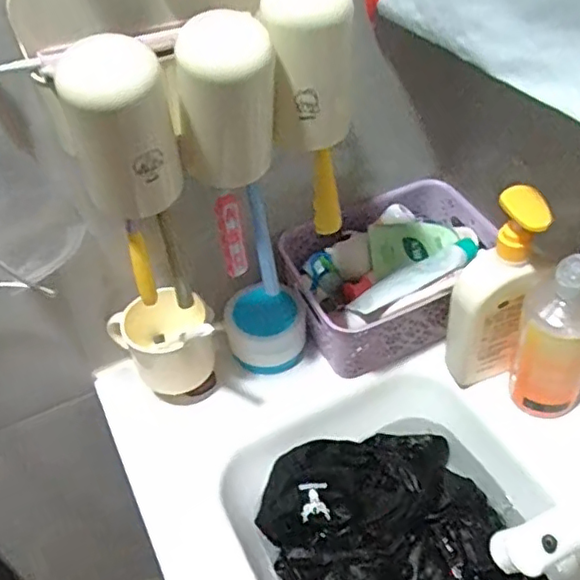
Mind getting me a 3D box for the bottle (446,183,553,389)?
[{"bbox_3d":[0.196,0.007,0.586,0.073,0.226,0.046,10,46,15],"label":"bottle"}]

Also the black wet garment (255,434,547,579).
[{"bbox_3d":[0.100,0.244,0.604,0.224,0.061,0.218,-20,46,-15],"label":"black wet garment"}]

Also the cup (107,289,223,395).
[{"bbox_3d":[-0.131,0.055,0.647,0.110,0.100,0.083,-16,45,-11],"label":"cup"}]

